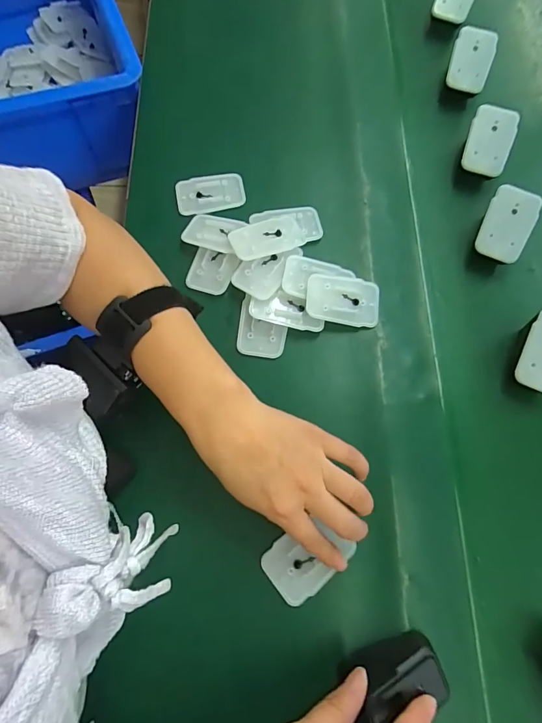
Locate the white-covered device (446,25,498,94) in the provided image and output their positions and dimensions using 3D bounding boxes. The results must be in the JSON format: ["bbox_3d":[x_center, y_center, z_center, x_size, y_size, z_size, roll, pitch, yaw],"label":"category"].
[{"bbox_3d":[0.219,-0.328,0.432,0.046,0.012,0.058,16,103,-7],"label":"white-covered device"}]

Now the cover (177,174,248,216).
[{"bbox_3d":[-0.064,-0.176,0.419,0.071,0.008,0.043,-14,72,-5],"label":"cover"}]

